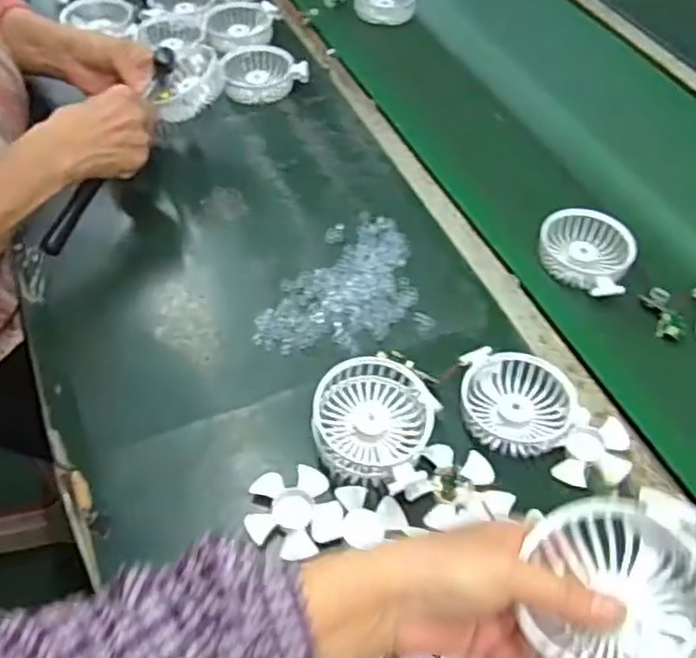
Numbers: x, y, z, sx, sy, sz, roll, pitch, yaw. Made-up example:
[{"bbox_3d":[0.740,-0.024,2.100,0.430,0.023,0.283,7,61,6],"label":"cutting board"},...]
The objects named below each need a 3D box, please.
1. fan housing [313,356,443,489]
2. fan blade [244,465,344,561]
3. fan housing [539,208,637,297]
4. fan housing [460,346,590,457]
[{"bbox_3d":[0.019,0.074,0.536,0.088,0.045,0.085,1,51,-2],"label":"fan housing"},{"bbox_3d":[-0.041,0.137,0.514,0.067,0.011,0.070,1,51,-2],"label":"fan blade"},{"bbox_3d":[0.233,-0.074,0.680,0.090,0.037,0.088,1,51,-2],"label":"fan housing"},{"bbox_3d":[0.143,0.061,0.560,0.102,0.030,0.085,15,52,9],"label":"fan housing"}]

